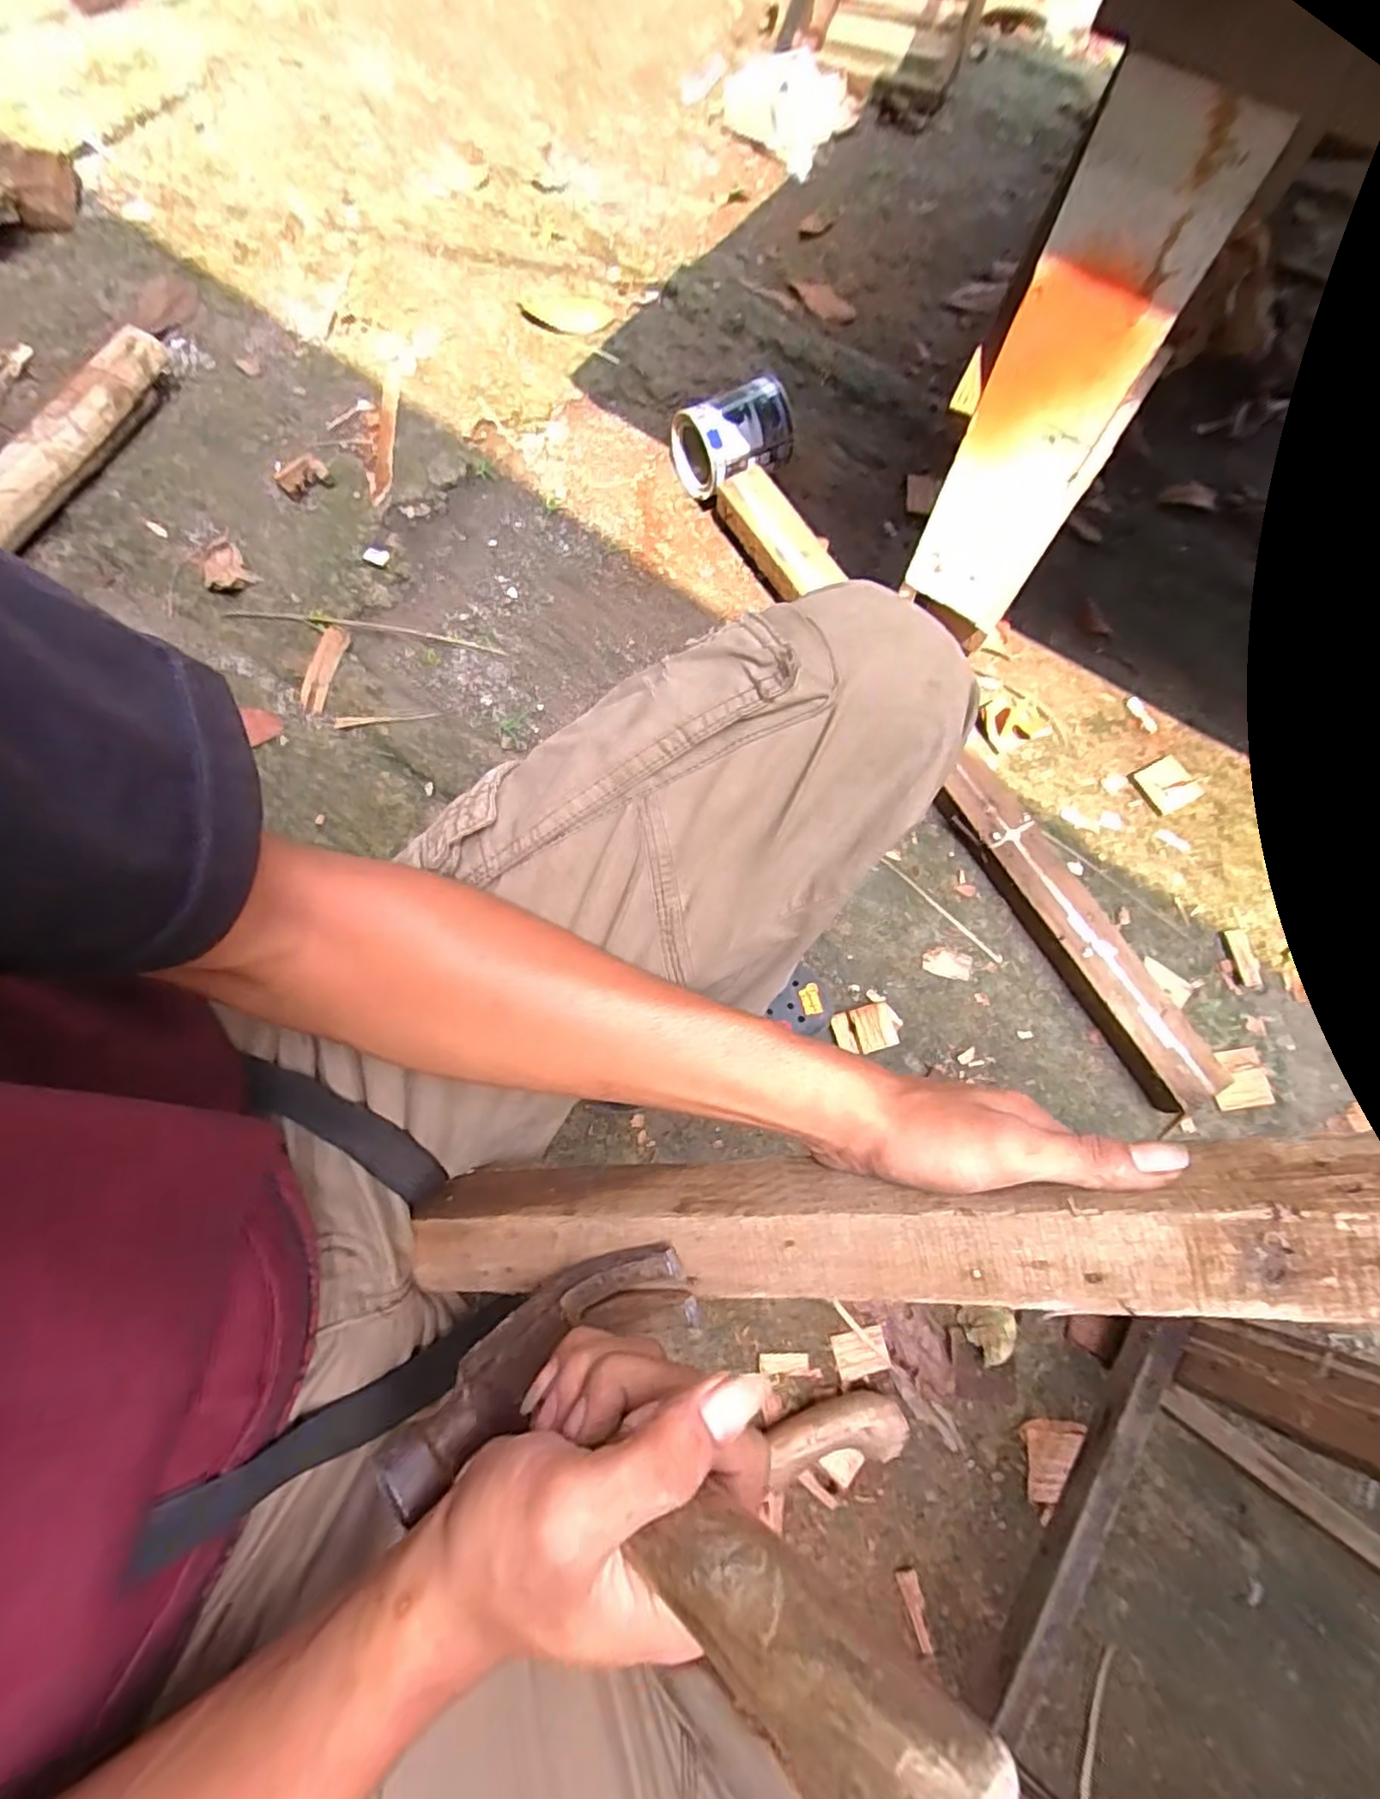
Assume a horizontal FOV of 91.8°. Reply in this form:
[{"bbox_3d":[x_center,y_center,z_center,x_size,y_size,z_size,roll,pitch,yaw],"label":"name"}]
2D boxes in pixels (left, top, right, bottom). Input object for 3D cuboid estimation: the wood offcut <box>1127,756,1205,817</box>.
[{"bbox_3d":[0.576,-0.140,0.808,0.075,0.008,0.063,-25,75,-9],"label":"wood offcut"}]

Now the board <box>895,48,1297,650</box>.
[{"bbox_3d":[0.302,-0.400,0.587,0.119,0.424,0.031,25,73,6],"label":"board"}]

